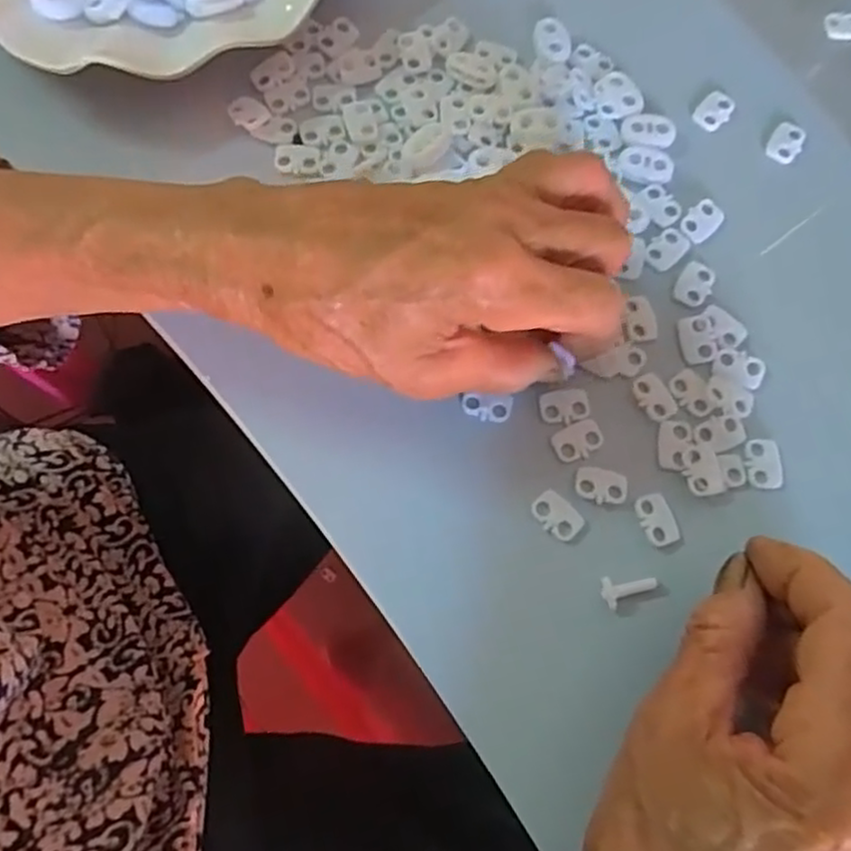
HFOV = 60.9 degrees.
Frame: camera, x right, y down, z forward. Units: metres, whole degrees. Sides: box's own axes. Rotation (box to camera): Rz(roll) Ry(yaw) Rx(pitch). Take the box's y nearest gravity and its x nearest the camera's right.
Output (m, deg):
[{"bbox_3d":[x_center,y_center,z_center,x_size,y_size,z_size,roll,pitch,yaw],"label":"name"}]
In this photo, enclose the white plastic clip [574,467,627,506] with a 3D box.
[{"bbox_3d":[0.062,0.021,0.257,0.018,0.004,0.012,6,75,4],"label":"white plastic clip"}]

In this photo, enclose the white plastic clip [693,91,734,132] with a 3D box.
[{"bbox_3d":[0.120,-0.131,0.301,0.012,0.004,0.019,38,79,11],"label":"white plastic clip"}]

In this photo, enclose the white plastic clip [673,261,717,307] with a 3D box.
[{"bbox_3d":[0.104,-0.055,0.279,0.012,0.004,0.018,26,77,9],"label":"white plastic clip"}]

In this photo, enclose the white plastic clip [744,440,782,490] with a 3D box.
[{"bbox_3d":[0.122,0.013,0.259,0.013,0.004,0.018,-2,75,1],"label":"white plastic clip"}]

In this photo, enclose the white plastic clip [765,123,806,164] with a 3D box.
[{"bbox_3d":[0.148,-0.116,0.297,0.013,0.004,0.019,26,77,9],"label":"white plastic clip"}]

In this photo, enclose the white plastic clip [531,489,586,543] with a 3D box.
[{"bbox_3d":[0.047,0.032,0.254,0.018,0.004,0.012,43,80,12],"label":"white plastic clip"}]

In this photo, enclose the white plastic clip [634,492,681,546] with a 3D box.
[{"bbox_3d":[0.081,0.033,0.253,0.012,0.004,0.018,-22,75,-4],"label":"white plastic clip"}]

